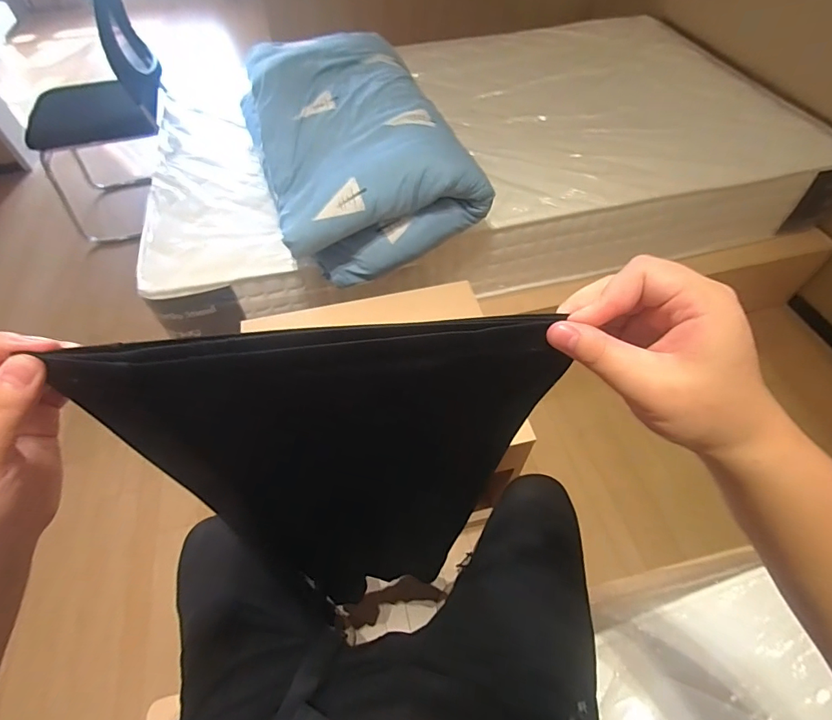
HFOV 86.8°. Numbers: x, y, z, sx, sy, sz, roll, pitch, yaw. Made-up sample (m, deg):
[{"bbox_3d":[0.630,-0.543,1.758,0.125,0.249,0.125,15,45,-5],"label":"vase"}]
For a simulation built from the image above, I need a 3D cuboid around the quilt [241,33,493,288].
[{"bbox_3d":[-0.145,-0.512,1.073,0.440,0.271,0.565,-16,56,-11],"label":"quilt"}]

